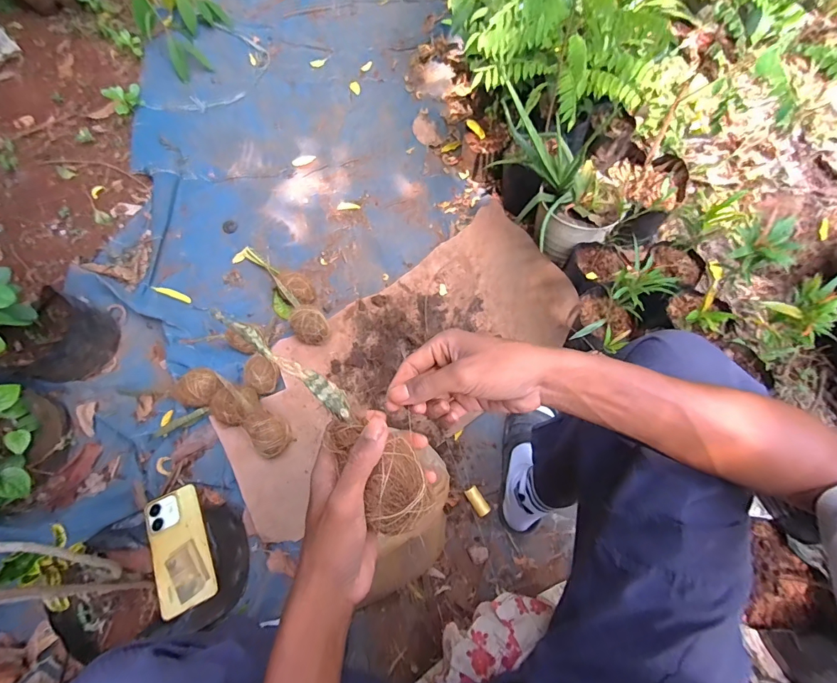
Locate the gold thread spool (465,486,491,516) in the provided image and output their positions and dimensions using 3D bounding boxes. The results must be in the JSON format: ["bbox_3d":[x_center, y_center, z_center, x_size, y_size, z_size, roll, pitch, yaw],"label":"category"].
[{"bbox_3d":[0.112,0.300,0.796,0.026,0.023,0.054,-31,67,-14],"label":"gold thread spool"}]

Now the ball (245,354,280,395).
[{"bbox_3d":[-0.320,0.067,0.876,0.077,0.051,0.070,39,69,18],"label":"ball"}]

